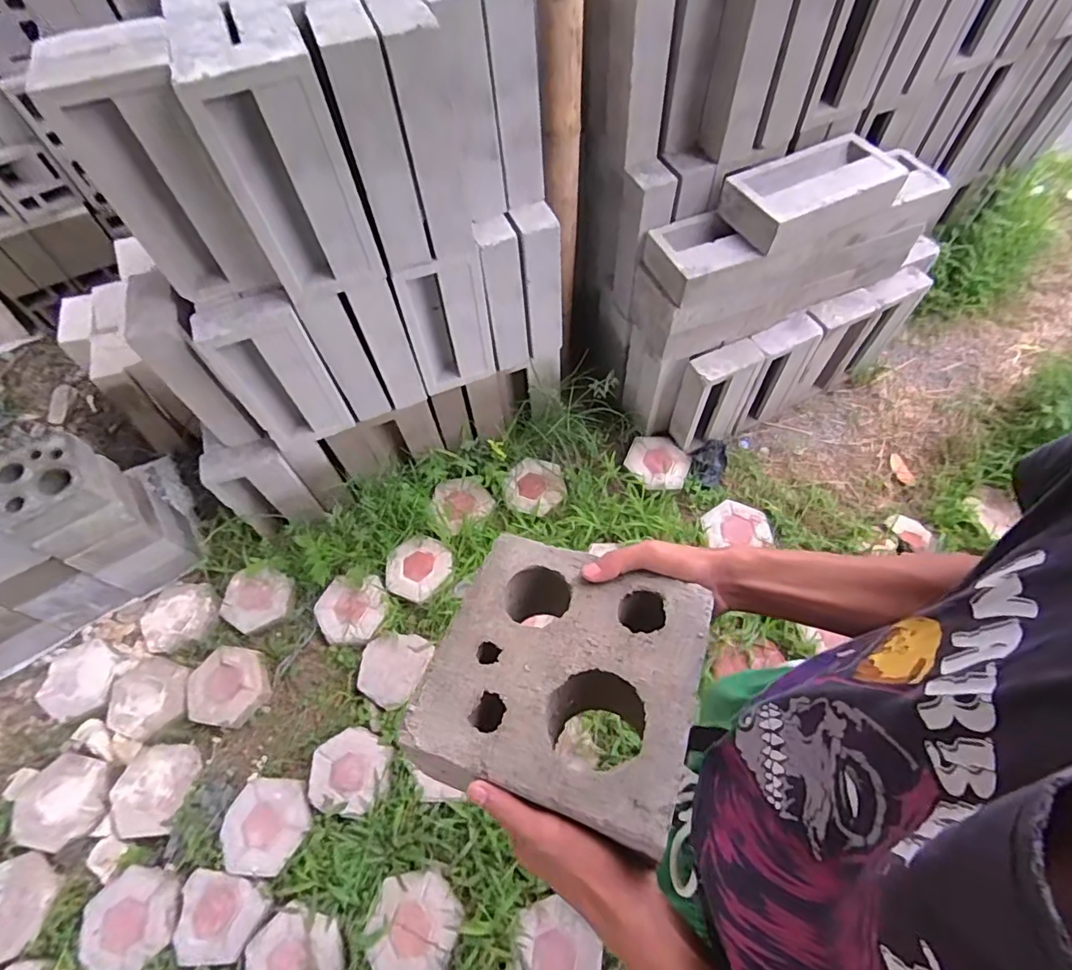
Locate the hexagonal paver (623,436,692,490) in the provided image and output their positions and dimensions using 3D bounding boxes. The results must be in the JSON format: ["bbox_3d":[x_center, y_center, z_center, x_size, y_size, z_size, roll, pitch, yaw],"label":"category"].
[{"bbox_3d":[0.395,-0.067,1.749,0.199,0.070,0.195,20,64,14],"label":"hexagonal paver"}]

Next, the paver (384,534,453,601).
[{"bbox_3d":[-0.350,0.251,1.609,0.182,0.042,0.208,40,70,22],"label":"paver"}]

